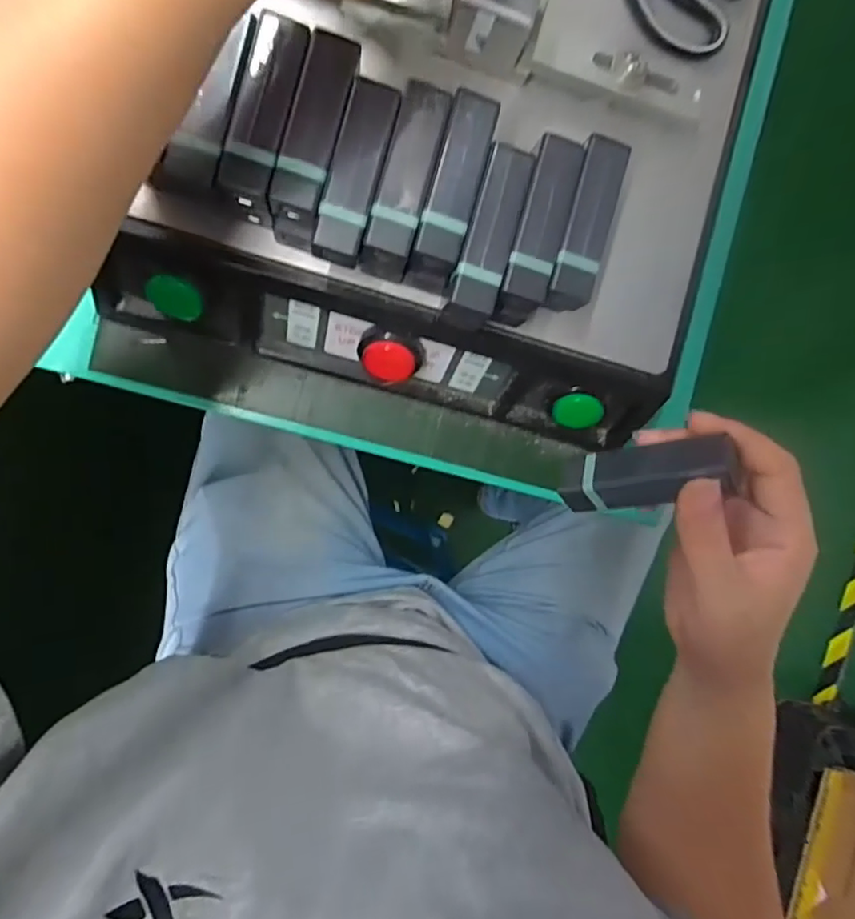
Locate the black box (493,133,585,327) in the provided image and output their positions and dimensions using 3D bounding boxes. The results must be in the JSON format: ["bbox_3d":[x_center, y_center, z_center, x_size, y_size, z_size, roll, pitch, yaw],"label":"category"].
[{"bbox_3d":[0.058,-0.127,0.329,0.025,0.052,0.097,14,90,-10],"label":"black box"}]

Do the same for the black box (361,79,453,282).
[{"bbox_3d":[-0.014,-0.151,0.316,0.025,0.053,0.089,14,90,-10],"label":"black box"}]

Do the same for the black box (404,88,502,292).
[{"bbox_3d":[0.011,-0.147,0.322,0.026,0.053,0.095,15,90,-10],"label":"black box"}]

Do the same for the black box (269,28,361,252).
[{"bbox_3d":[-0.062,-0.169,0.310,0.026,0.051,0.098,15,90,-10],"label":"black box"}]

